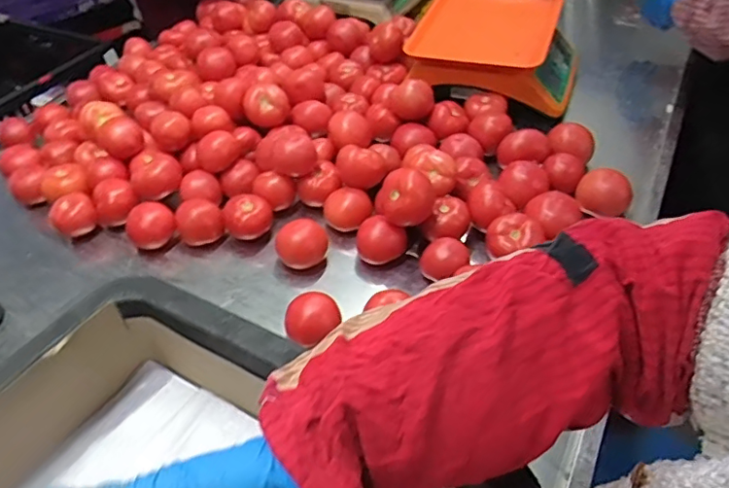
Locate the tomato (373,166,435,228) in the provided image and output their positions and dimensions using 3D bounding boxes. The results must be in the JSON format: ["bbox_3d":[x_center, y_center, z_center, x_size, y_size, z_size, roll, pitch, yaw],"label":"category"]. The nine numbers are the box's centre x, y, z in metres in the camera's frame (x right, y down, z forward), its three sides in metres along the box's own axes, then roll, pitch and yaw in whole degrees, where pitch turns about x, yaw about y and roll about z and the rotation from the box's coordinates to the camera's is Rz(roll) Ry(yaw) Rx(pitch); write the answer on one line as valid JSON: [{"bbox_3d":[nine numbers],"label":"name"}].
[{"bbox_3d":[0.052,-0.065,0.724,0.078,0.065,0.059,-1,46,4],"label":"tomato"}]

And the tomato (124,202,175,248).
[{"bbox_3d":[-0.310,-0.026,0.792,0.066,0.049,0.057,-23,48,-17],"label":"tomato"}]

